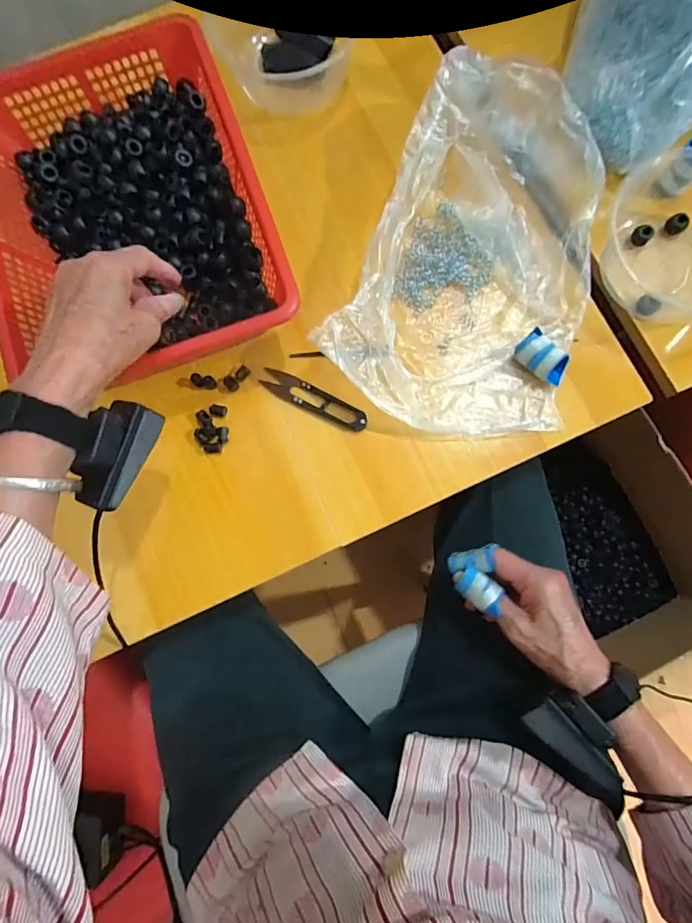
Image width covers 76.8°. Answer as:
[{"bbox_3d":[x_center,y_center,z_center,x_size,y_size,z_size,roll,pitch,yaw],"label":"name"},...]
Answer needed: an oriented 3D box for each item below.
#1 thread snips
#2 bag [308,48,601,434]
[{"bbox_3d":[-0.028,-0.055,0.384,0.101,0.008,0.022,26,82,2],"label":"thread snips"},{"bbox_3d":[0.121,-0.172,0.371,0.205,0.056,0.303,24,82,2],"label":"bag"}]

